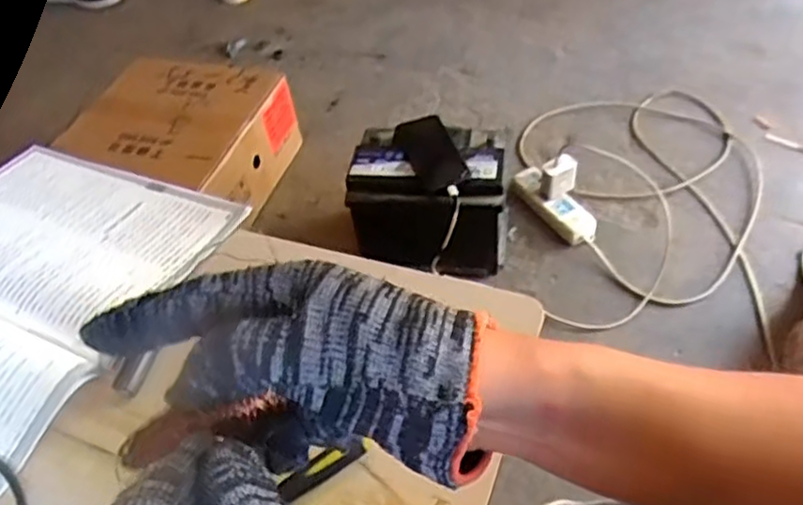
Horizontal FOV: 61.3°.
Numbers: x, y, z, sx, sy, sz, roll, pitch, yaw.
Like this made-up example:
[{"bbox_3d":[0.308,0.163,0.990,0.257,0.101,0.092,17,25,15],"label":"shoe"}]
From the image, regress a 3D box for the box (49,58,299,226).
[{"bbox_3d":[-0.393,-0.198,1.245,0.324,0.160,0.301,10,51,17],"label":"box"}]

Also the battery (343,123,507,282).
[{"bbox_3d":[0.044,-0.080,1.069,0.231,0.180,0.184,2,49,9],"label":"battery"}]

